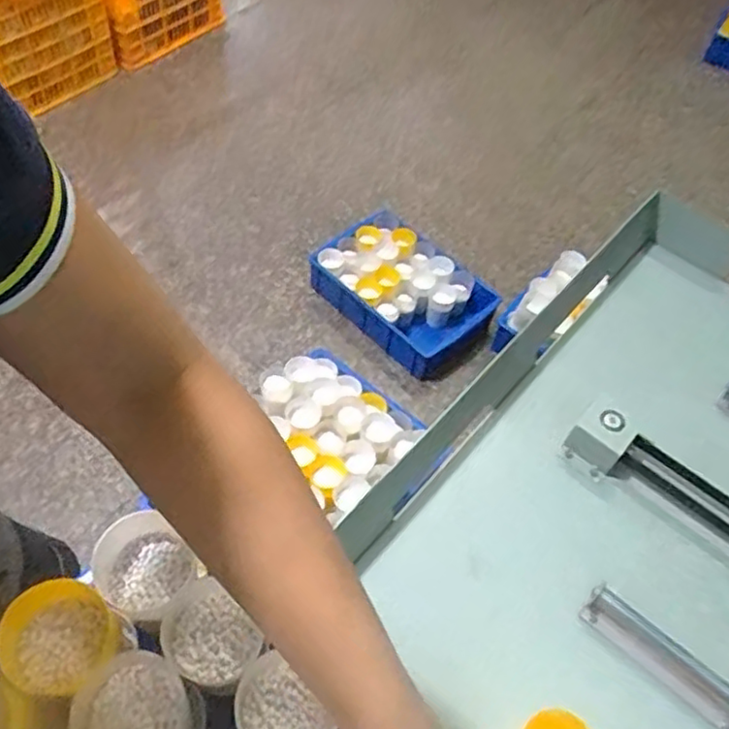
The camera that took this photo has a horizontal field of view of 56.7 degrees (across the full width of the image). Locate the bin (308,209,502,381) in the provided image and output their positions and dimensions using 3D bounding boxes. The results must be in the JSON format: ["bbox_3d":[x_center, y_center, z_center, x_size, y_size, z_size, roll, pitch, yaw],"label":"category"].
[{"bbox_3d":[0.094,-0.184,1.593,0.430,0.102,0.284,39,60,21],"label":"bin"}]

